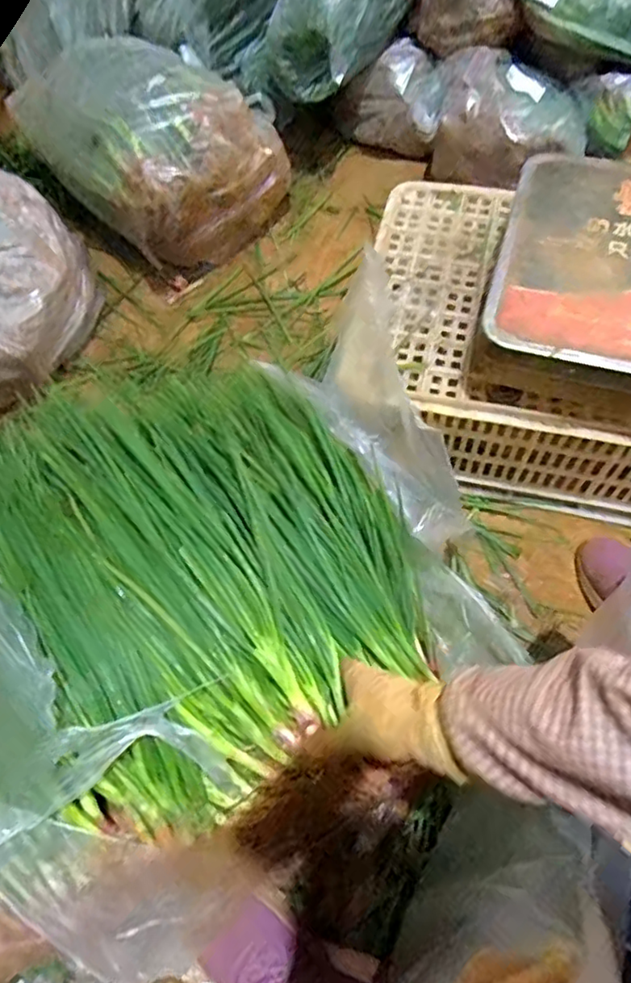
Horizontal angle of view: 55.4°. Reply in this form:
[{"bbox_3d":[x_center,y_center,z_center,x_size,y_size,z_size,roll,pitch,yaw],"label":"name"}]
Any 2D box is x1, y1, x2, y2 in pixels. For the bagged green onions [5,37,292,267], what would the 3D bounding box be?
[{"bbox_3d":[-0.278,-0.611,1.048,0.328,0.235,0.421,-40,67,-16],"label":"bagged green onions"}]

